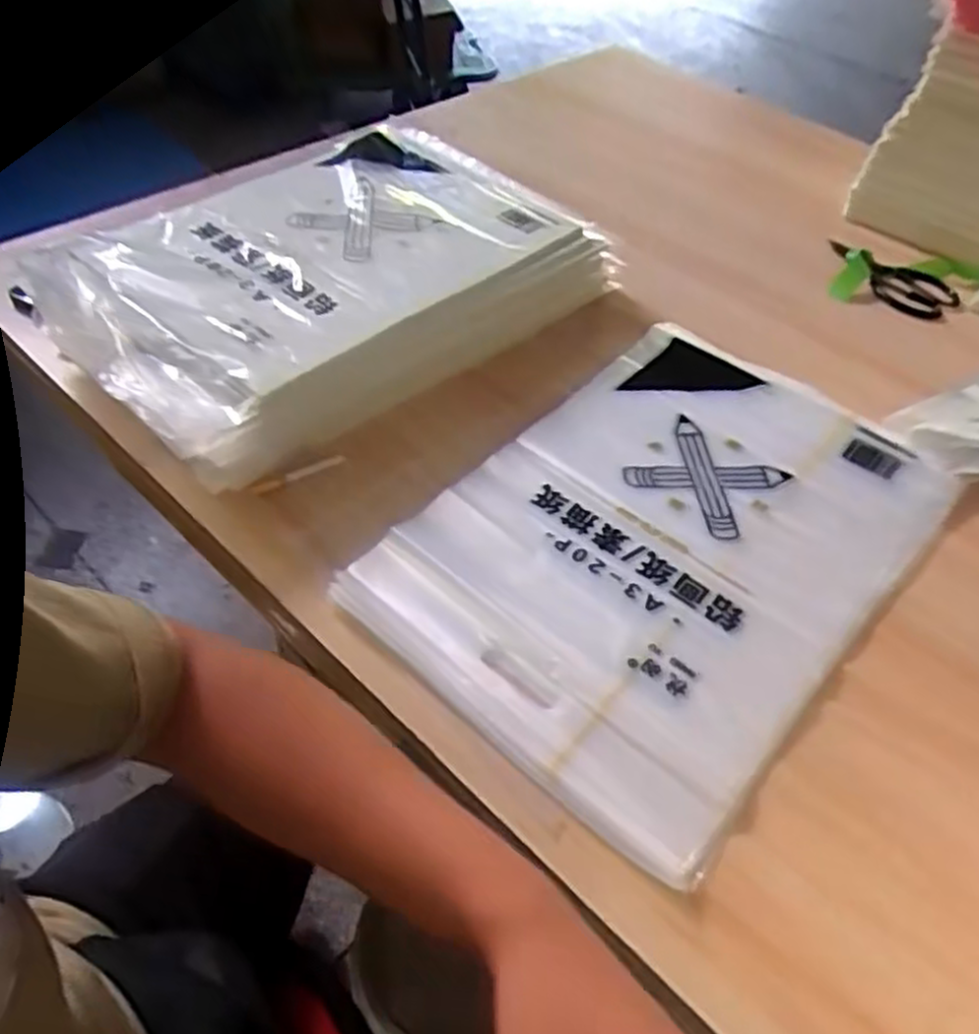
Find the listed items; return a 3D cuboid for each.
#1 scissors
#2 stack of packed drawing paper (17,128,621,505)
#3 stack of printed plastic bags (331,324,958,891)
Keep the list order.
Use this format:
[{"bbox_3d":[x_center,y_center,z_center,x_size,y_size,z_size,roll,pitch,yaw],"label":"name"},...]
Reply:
[{"bbox_3d":[0.483,-0.288,0.951,0.160,0.018,0.085,29,52,18],"label":"scissors"},{"bbox_3d":[-0.158,-0.241,0.803,0.500,0.097,0.332,-35,60,-30],"label":"stack of packed drawing paper"},{"bbox_3d":[0.155,0.007,0.662,0.325,0.020,0.473,34,53,24],"label":"stack of printed plastic bags"}]

